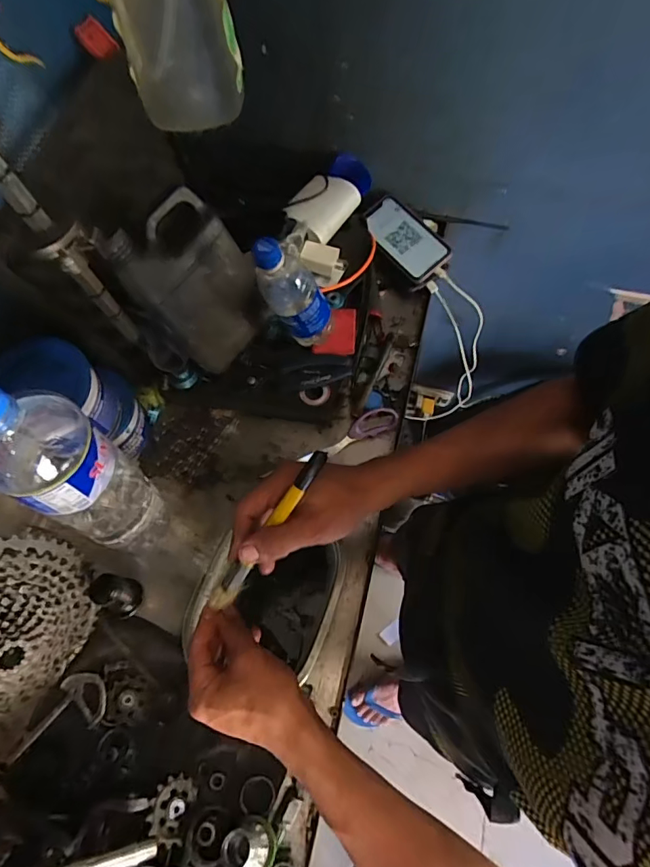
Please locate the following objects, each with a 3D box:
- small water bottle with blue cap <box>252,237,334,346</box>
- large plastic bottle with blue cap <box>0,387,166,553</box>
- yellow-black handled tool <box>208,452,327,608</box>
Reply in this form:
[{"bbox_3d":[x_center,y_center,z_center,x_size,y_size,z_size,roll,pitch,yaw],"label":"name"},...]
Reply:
[{"bbox_3d":[-0.042,-0.171,0.568,0.070,0.172,0.061,1,64,25],"label":"small water bottle with blue cap"},{"bbox_3d":[-0.234,0.038,0.460,0.087,0.310,0.083,35,70,13],"label":"large plastic bottle with blue cap"},{"bbox_3d":[-0.048,0.083,0.396,0.017,0.010,0.168,38,105,14],"label":"yellow-black handled tool"}]

